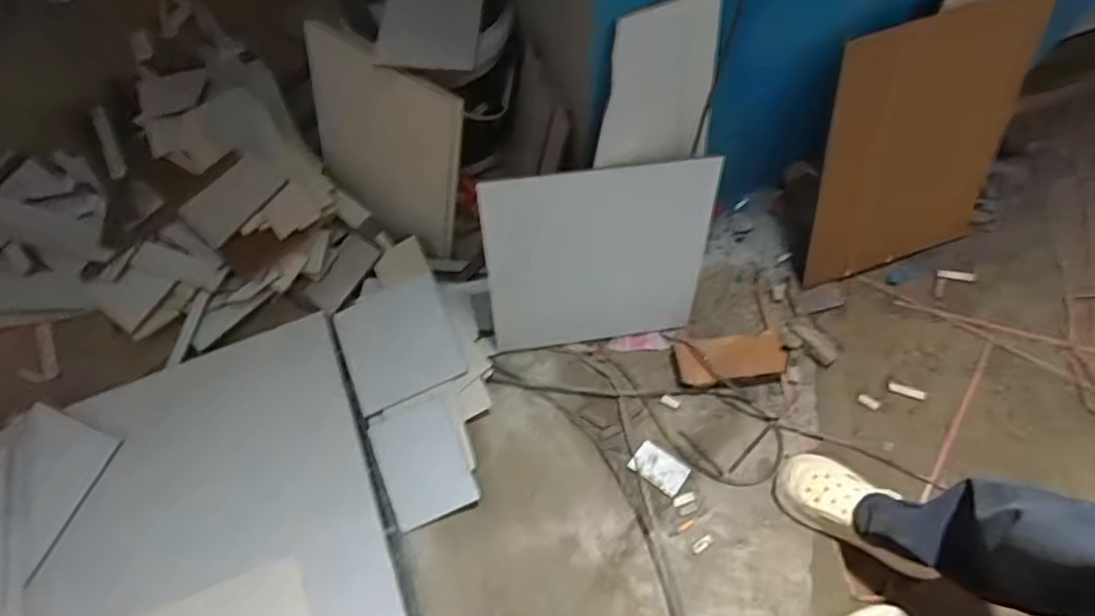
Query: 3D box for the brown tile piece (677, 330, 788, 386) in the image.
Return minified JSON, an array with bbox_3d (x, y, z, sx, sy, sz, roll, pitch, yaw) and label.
[{"bbox_3d":[0.362,0.096,1.122,0.205,0.024,0.090,-7,67,0],"label":"brown tile piece"}]

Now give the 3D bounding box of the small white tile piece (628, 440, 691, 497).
[{"bbox_3d":[0.209,0.296,1.070,0.098,0.010,0.064,32,72,14],"label":"small white tile piece"}]

